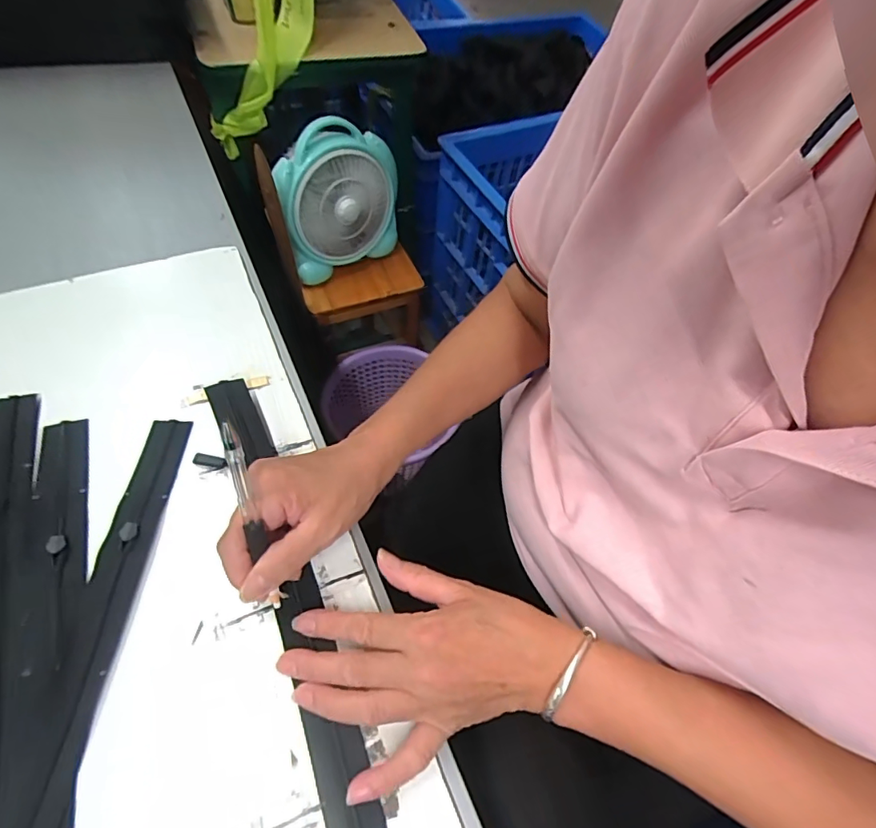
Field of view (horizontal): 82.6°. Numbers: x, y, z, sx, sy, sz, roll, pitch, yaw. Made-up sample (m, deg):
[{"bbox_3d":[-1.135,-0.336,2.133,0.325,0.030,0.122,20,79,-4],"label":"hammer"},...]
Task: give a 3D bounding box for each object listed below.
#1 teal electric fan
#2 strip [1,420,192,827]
[{"bbox_3d":[-0.173,-0.371,0.854,0.212,0.241,0.083,-28,52,-19],"label":"teal electric fan"},{"bbox_3d":[-0.212,0.151,0.296,0.029,0.009,0.344,4,57,-4],"label":"strip"}]

